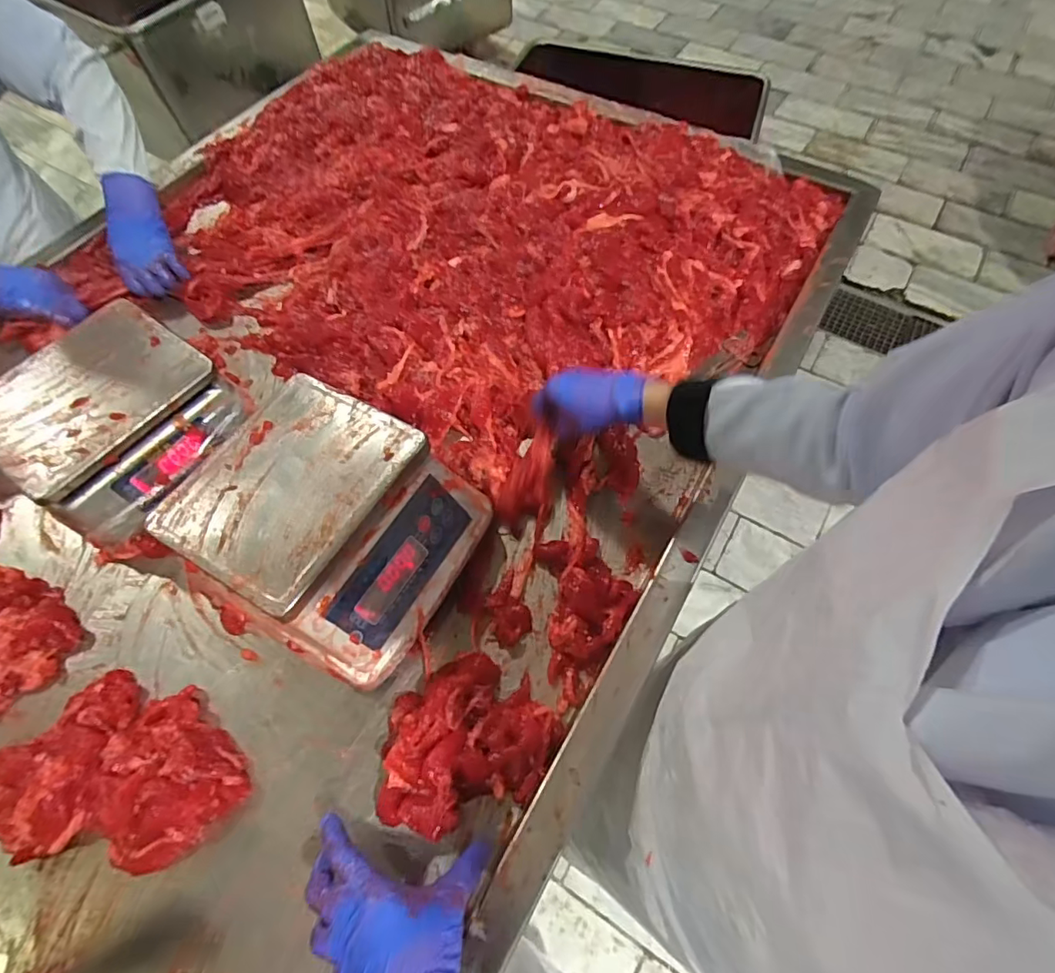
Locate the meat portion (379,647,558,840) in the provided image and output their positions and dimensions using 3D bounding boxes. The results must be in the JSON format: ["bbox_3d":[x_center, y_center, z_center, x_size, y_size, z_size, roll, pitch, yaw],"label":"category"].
[{"bbox_3d":[-0.063,0.241,0.485,0.139,0.050,0.157,35,69,17],"label":"meat portion"}]

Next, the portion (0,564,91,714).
[{"bbox_3d":[-0.576,0.151,0.566,0.179,0.038,0.116,37,69,18],"label":"portion"}]

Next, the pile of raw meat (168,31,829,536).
[{"bbox_3d":[-0.088,-0.404,0.814,0.914,0.070,0.688,33,68,16],"label":"pile of raw meat"}]

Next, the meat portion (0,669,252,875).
[{"bbox_3d":[-0.377,0.262,0.491,0.224,0.063,0.149,3,63,2],"label":"meat portion"}]

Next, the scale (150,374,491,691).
[{"bbox_3d":[-0.195,0.040,0.534,0.240,0.135,0.220,27,67,14],"label":"scale"}]

